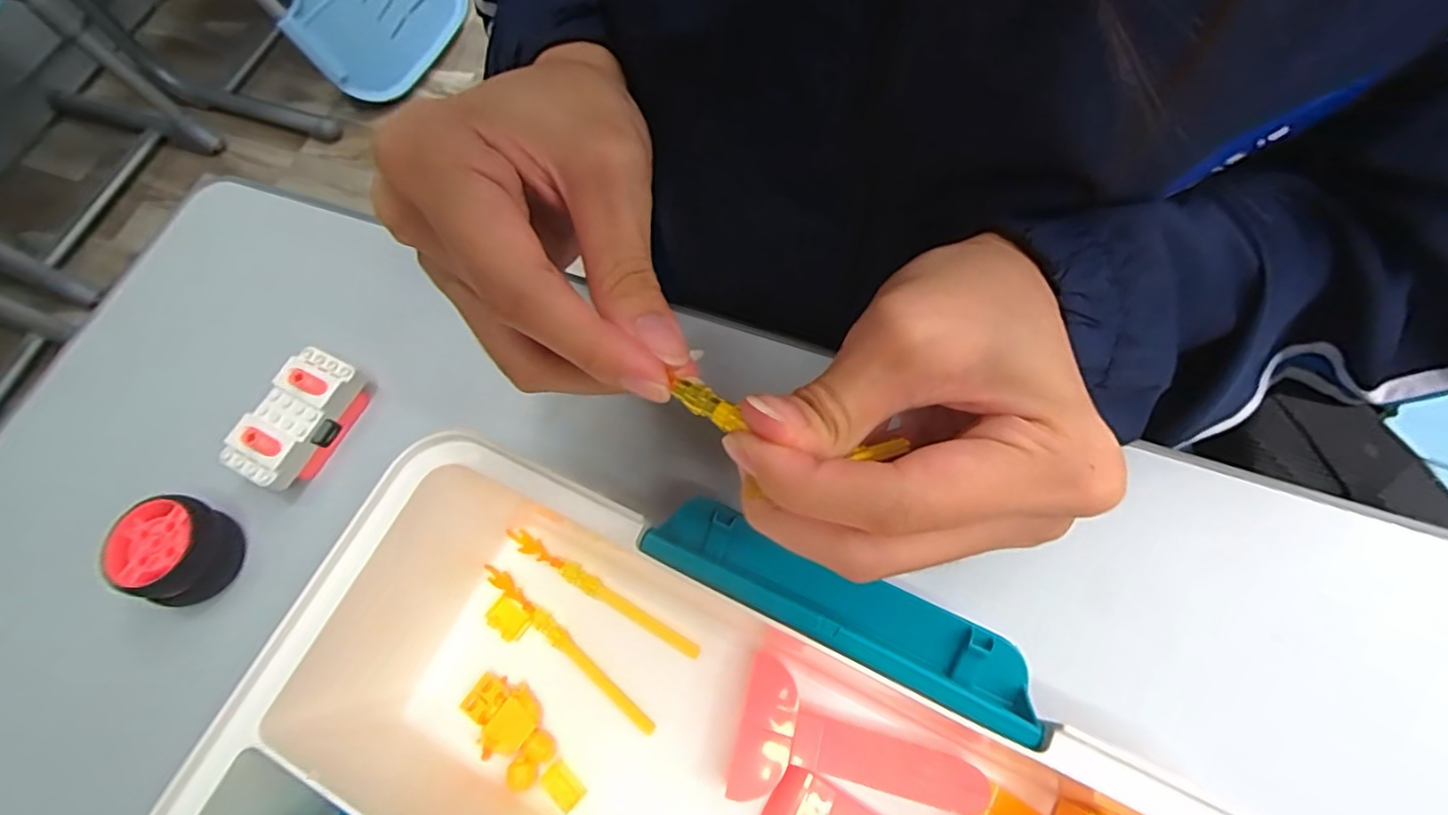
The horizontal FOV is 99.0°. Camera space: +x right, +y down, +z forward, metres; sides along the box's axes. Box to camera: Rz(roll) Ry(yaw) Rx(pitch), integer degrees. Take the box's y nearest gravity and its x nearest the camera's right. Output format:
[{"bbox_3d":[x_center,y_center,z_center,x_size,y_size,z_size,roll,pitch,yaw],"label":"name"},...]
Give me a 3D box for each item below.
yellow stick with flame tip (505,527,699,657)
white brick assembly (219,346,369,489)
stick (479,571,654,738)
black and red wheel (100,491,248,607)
[{"bbox_3d":[-0.051,0.076,0.253,0.092,0.005,0.007,28,74,15],"label":"yellow stick with flame tip"},{"bbox_3d":[-0.196,0.005,0.285,0.032,0.024,0.063,24,73,14],"label":"white brick assembly"},{"bbox_3d":[-0.063,0.095,0.246,0.091,0.004,0.007,38,77,17],"label":"stick"},{"bbox_3d":[-0.233,0.061,0.264,0.036,0.027,0.040,15,71,11],"label":"black and red wheel"}]

